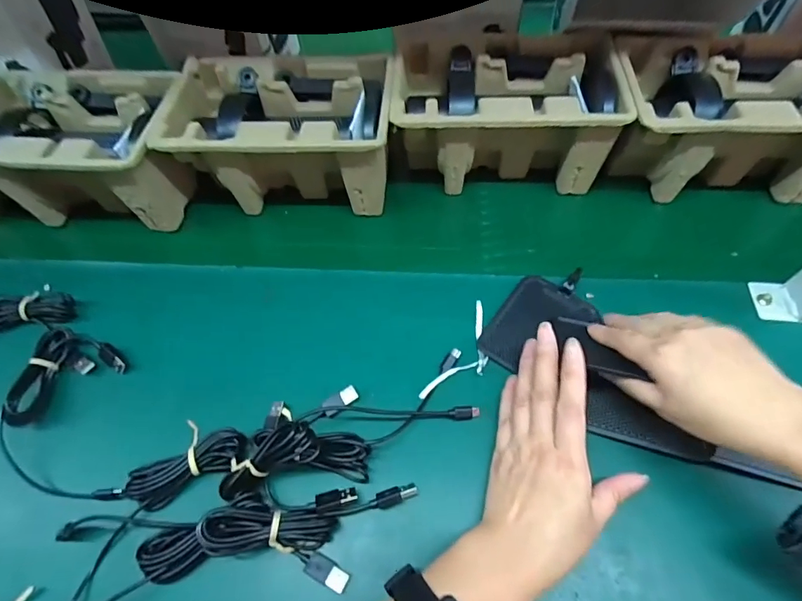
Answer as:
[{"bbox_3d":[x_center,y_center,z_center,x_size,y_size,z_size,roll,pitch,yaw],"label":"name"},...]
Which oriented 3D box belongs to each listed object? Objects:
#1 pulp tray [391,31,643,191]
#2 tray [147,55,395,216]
[{"bbox_3d":[0.108,-0.194,0.489,0.221,0.116,0.140,-1,59,6],"label":"pulp tray"},{"bbox_3d":[-0.119,-0.175,0.481,0.221,0.103,0.141,-2,59,6],"label":"tray"}]

